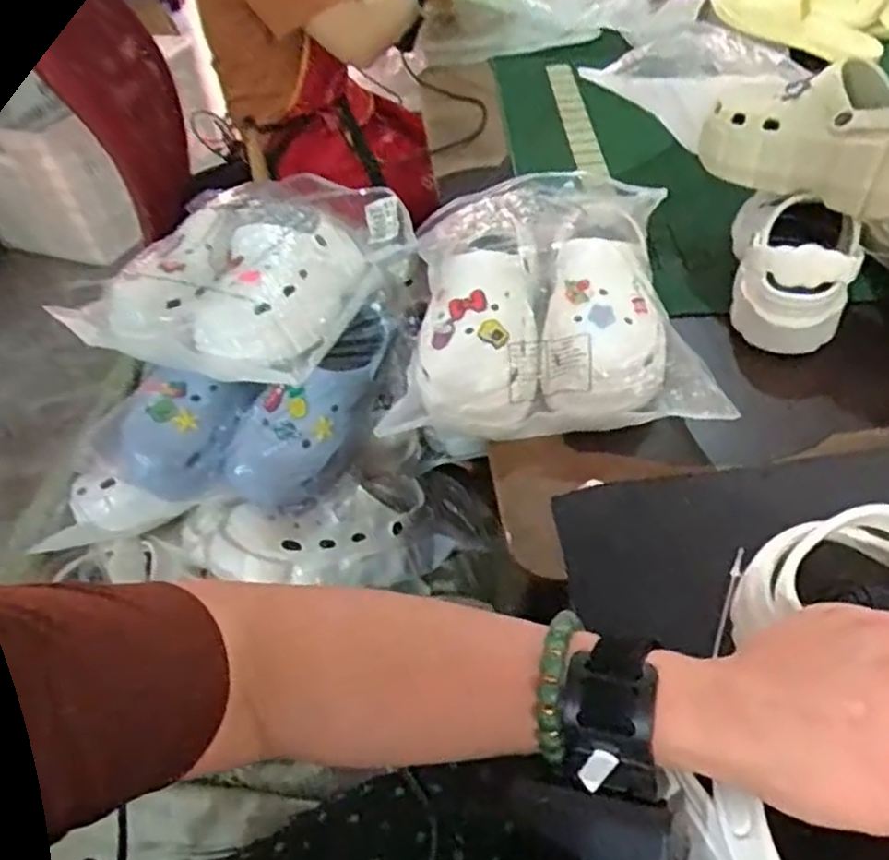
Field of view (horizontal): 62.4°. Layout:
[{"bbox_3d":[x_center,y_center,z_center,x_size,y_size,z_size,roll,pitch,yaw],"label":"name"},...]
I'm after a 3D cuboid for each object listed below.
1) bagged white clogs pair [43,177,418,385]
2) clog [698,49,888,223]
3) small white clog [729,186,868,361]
[{"bbox_3d":[-0.195,-0.185,0.789,0.254,0.102,0.333,16,51,20],"label":"bagged white clogs pair"},{"bbox_3d":[0.369,-0.279,0.715,0.101,0.110,0.247,-27,50,-18],"label":"clog"},{"bbox_3d":[0.350,-0.167,0.740,0.104,0.093,0.156,7,48,12],"label":"small white clog"}]

